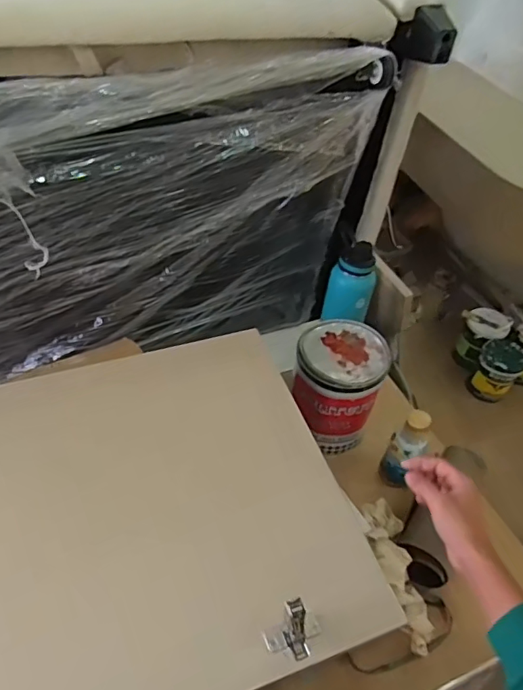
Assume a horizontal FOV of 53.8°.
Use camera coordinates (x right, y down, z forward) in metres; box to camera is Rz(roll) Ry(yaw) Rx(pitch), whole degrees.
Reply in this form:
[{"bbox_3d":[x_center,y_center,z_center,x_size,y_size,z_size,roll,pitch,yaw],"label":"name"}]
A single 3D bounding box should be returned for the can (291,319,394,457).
[{"bbox_3d":[0.138,0.077,0.956,0.158,0.194,0.156,10,46,3],"label":"can"}]

